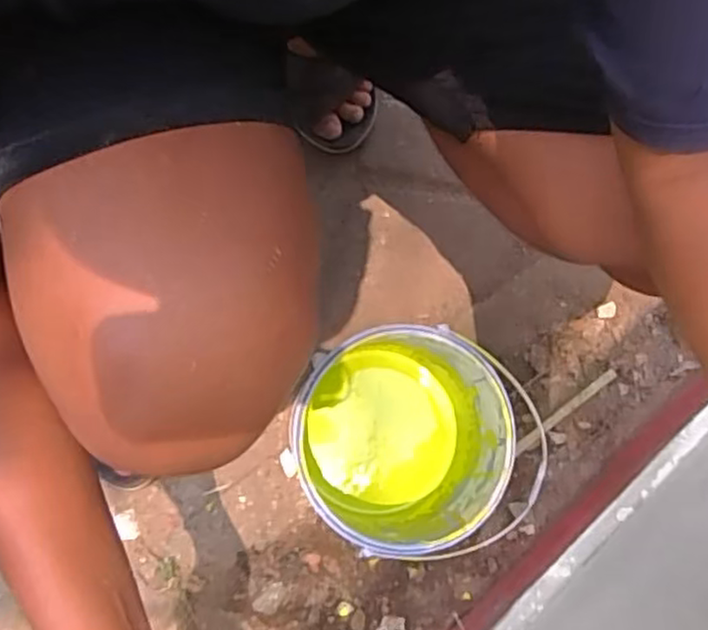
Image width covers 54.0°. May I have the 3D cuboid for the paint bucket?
[{"bbox_3d":[0.040,0.118,0.638,0.174,0.184,0.176,0,81,-2],"label":"paint bucket"}]

